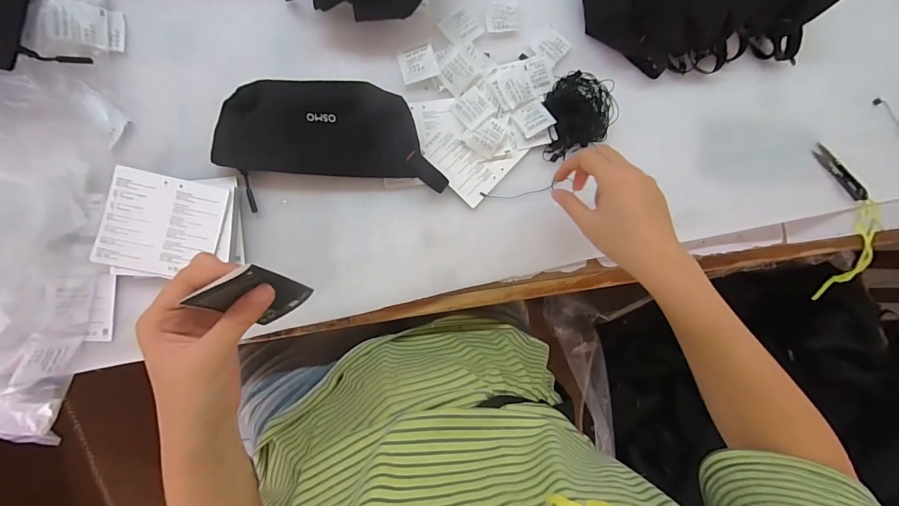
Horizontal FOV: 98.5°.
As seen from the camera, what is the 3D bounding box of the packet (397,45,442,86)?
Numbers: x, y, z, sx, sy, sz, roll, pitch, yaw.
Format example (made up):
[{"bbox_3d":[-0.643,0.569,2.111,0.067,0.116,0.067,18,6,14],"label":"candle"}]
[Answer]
[{"bbox_3d":[-0.034,-0.204,0.417,0.039,0.008,0.035,-20,94,-7],"label":"packet"}]

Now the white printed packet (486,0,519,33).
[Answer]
[{"bbox_3d":[0.060,-0.266,0.434,0.039,0.004,0.037,-5,92,-8],"label":"white printed packet"}]

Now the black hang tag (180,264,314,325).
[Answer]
[{"bbox_3d":[-0.132,0.030,0.268,0.045,0.090,0.010,-31,74,-7],"label":"black hang tag"}]

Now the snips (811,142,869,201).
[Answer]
[{"bbox_3d":[0.504,-0.102,0.497,0.105,0.007,0.021,41,86,-7],"label":"snips"}]

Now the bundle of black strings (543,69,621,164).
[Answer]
[{"bbox_3d":[0.143,-0.161,0.437,0.095,0.022,0.082,-25,94,-7],"label":"bundle of black strings"}]

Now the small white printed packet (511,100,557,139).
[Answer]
[{"bbox_3d":[0.094,-0.150,0.431,0.039,0.010,0.033,-29,95,-7],"label":"small white printed packet"}]

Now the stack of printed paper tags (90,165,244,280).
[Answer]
[{"bbox_3d":[-0.261,-0.027,0.366,0.116,0.020,0.096,3,89,-9],"label":"stack of printed paper tags"}]

